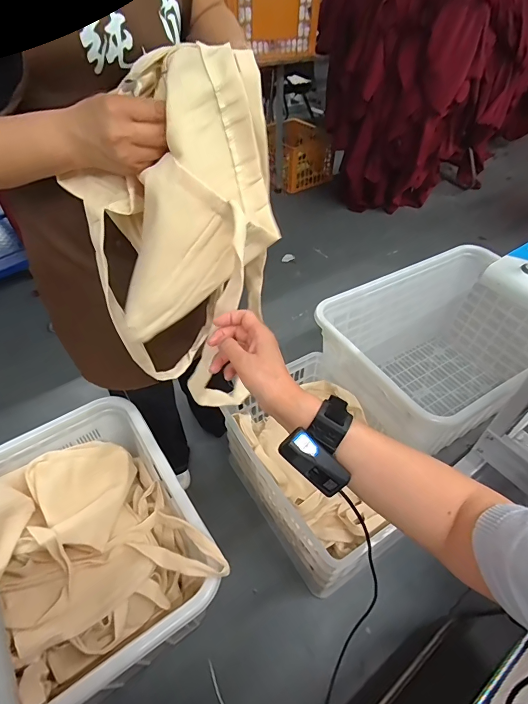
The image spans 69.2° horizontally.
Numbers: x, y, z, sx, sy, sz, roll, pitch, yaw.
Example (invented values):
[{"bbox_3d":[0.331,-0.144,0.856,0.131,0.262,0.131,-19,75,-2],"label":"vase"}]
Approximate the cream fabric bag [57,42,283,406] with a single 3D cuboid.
[{"bbox_3d":[-0.109,-0.080,0.538,0.227,0.537,0.144,7,46,4],"label":"cream fabric bag"}]

